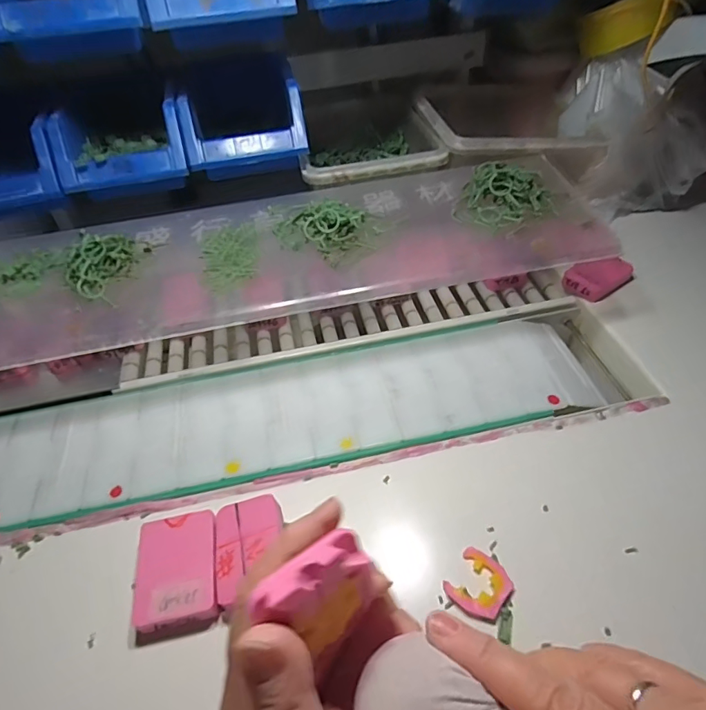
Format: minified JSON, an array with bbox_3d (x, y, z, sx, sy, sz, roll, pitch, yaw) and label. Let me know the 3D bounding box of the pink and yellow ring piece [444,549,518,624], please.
[{"bbox_3d":[0.087,0.158,0.325,0.039,0.004,0.040,29,56,27],"label":"pink and yellow ring piece"}]

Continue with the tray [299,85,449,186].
[{"bbox_3d":[0.015,-0.265,0.597,0.149,0.065,0.233,-7,47,-2],"label":"tray"}]

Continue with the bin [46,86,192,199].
[{"bbox_3d":[-0.238,-0.221,0.505,0.124,0.085,0.122,-10,48,-5],"label":"bin"}]

